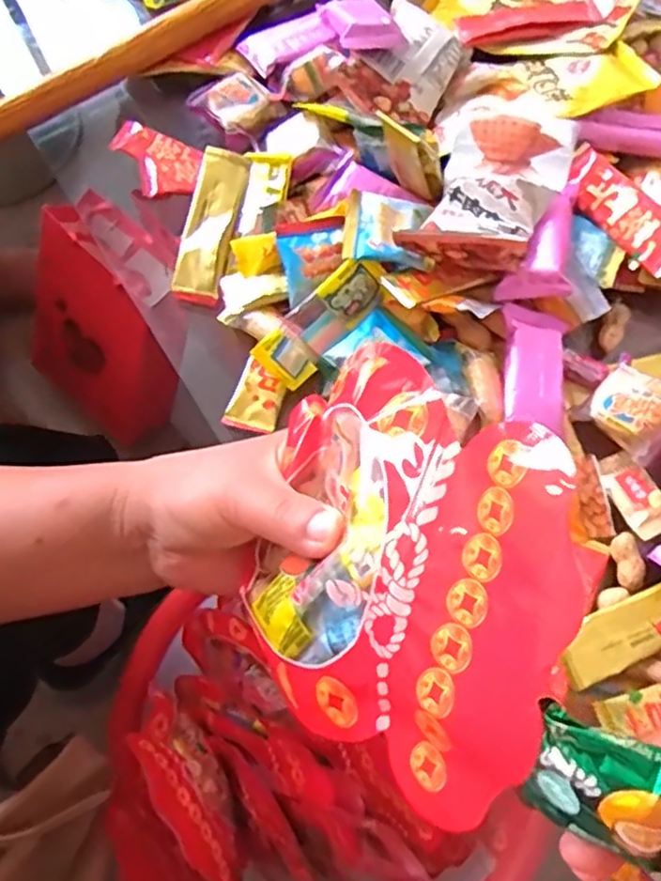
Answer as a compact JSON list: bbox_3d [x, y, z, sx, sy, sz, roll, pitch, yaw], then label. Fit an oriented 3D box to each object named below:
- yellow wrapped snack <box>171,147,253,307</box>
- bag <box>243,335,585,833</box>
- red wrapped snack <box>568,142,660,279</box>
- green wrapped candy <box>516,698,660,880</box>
[{"bbox_3d":[-0.081,-0.147,0.471,0.033,0.011,0.106,14,87,4],"label":"yellow wrapped snack"},{"bbox_3d":[0.016,0.043,0.243,0.140,0.019,0.136,25,105,42],"label":"bag"},{"bbox_3d":[0.188,-0.149,0.445,0.033,0.017,0.102,-44,61,22],"label":"red wrapped snack"},{"bbox_3d":[0.075,0.090,0.178,0.045,0.014,0.029,20,100,27],"label":"green wrapped candy"}]

